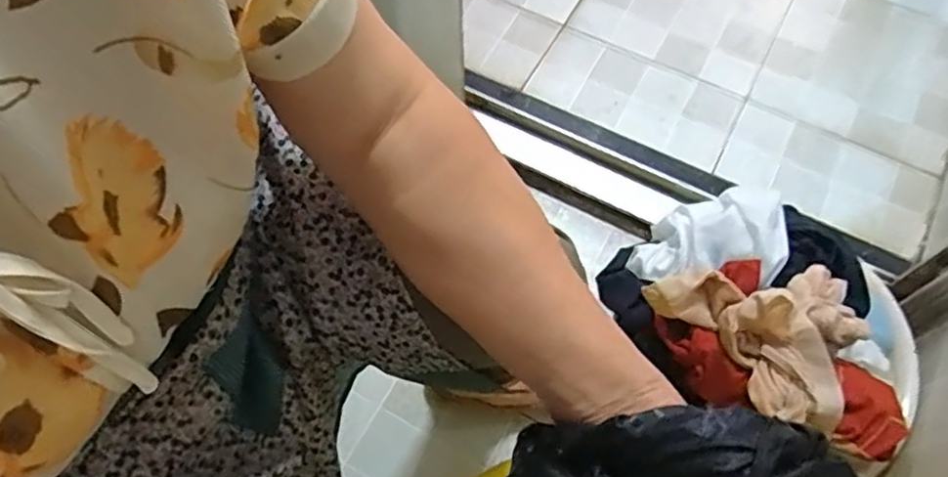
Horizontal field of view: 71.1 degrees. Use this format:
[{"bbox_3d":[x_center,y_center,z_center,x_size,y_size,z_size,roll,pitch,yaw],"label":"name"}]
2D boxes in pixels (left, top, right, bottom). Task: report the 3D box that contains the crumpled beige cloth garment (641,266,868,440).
[{"bbox_3d":[0.283,0.057,0.646,0.194,0.059,0.153,30,67,15],"label":"crumpled beige cloth garment"}]

